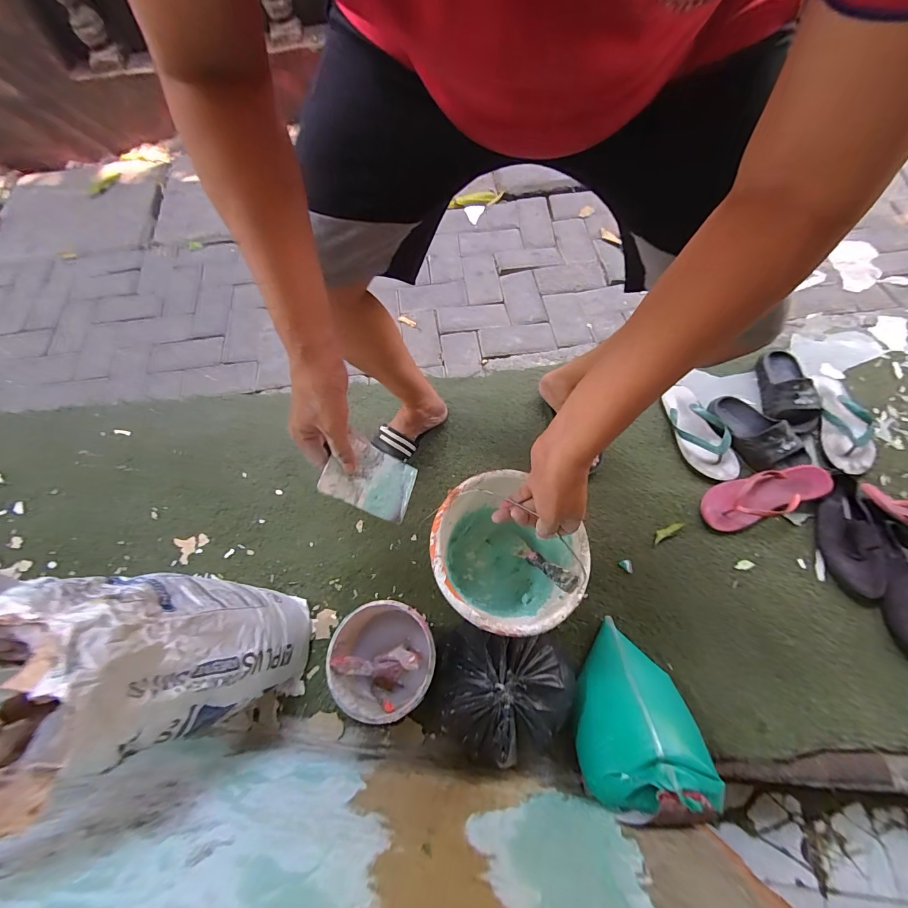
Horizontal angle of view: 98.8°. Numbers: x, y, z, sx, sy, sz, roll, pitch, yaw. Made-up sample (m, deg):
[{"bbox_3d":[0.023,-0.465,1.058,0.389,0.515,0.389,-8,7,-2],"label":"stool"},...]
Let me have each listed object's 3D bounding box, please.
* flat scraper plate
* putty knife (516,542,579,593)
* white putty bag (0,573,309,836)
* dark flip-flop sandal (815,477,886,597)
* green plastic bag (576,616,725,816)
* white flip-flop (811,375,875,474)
[{"bbox_3d":[-0.097,0.028,0.462,0.104,0.004,0.082,31,52,-21],"label":"flat scraper plate"},{"bbox_3d":[0.144,0.177,0.623,0.026,0.013,0.131,-37,28,-16],"label":"putty knife"},{"bbox_3d":[-0.382,0.256,0.511,0.210,0.493,0.177,17,68,10],"label":"white putty bag"},{"bbox_3d":[0.762,0.152,0.750,0.088,0.033,0.222,9,63,8],"label":"dark flip-flop sandal"},{"bbox_3d":[0.292,0.397,0.608,0.183,0.166,0.241,7,67,6],"label":"green plastic bag"},{"bbox_3d":[0.872,-0.067,0.865,0.114,0.037,0.259,11,63,9],"label":"white flip-flop"}]

